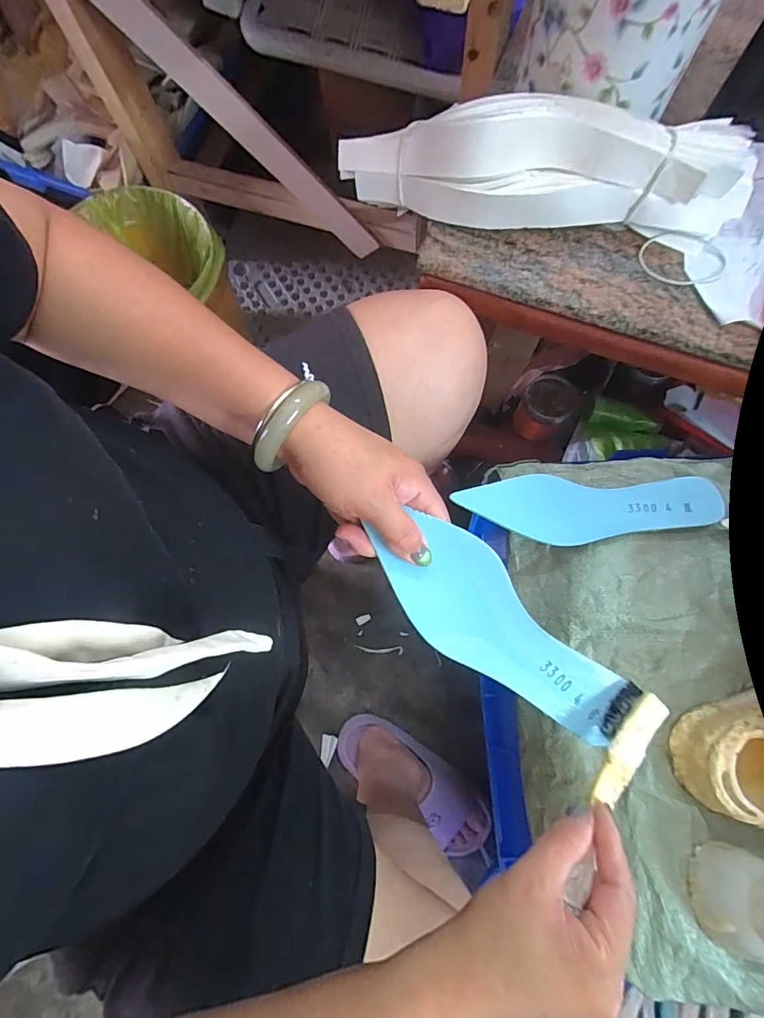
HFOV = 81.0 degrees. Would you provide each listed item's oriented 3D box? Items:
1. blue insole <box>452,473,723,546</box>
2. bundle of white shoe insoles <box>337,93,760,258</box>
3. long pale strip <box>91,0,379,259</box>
[{"bbox_3d":[0.203,0.000,0.448,0.250,0.014,0.072,3,69,6],"label":"blue insole"},{"bbox_3d":[0.157,-0.324,0.417,0.406,0.076,0.099,7,76,3],"label":"bundle of white shoe insoles"},{"bbox_3d":[-0.230,-0.585,0.651,0.581,0.069,0.013,26,73,-38],"label":"long pale strip"}]

